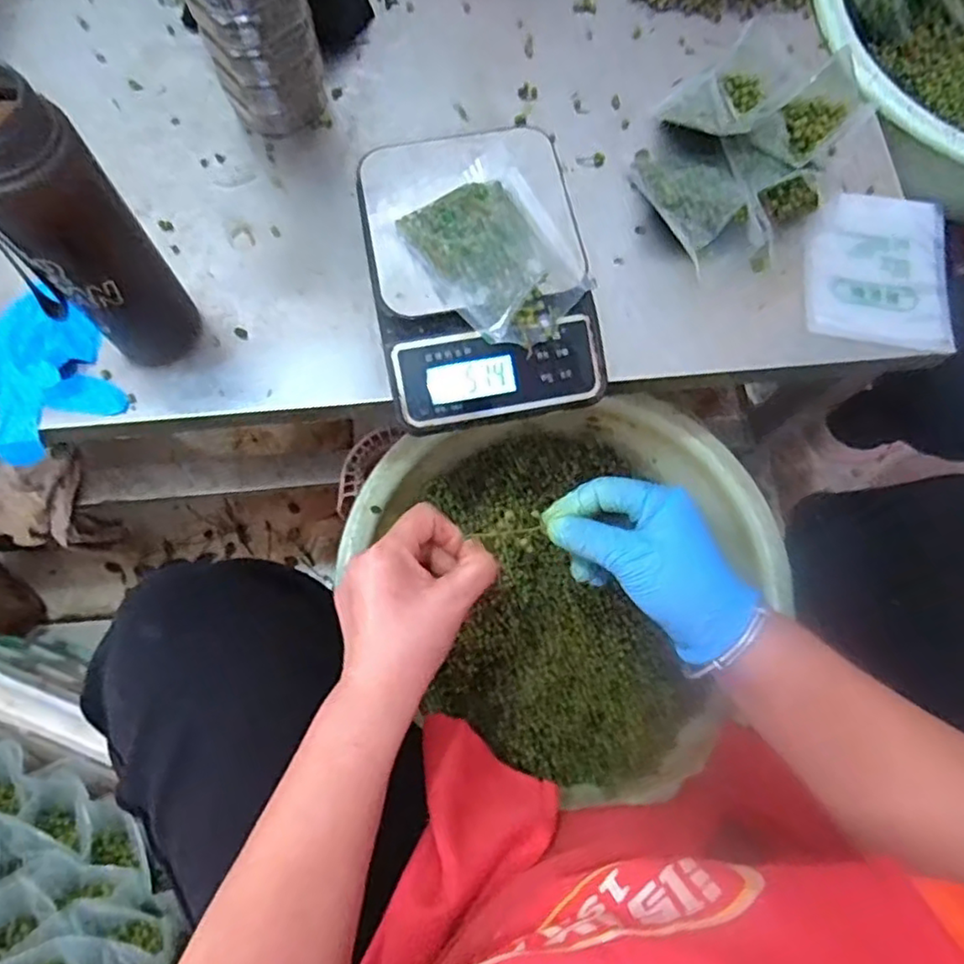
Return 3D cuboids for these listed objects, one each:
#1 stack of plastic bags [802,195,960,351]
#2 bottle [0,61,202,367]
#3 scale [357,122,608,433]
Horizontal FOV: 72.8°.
[{"bbox_3d":[0.308,-0.166,0.511,0.106,0.015,0.136,9,74,1],"label":"stack of plastic bags"},{"bbox_3d":[-0.237,-0.139,0.391,0.063,0.203,0.058,0,74,-2],"label":"bottle"},{"bbox_3d":[-0.003,-0.152,0.476,0.151,0.062,0.211,-10,74,-5],"label":"scale"}]

